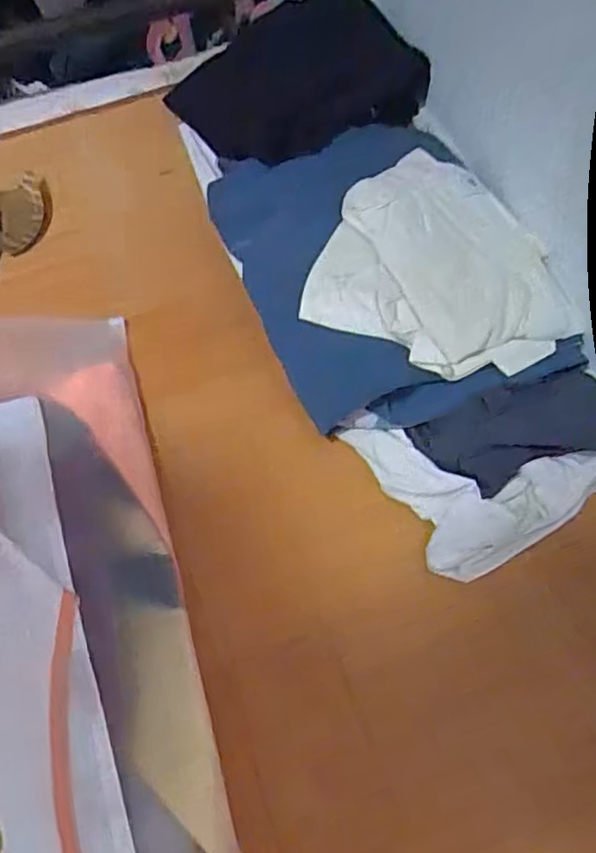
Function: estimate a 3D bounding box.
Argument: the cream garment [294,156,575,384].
[{"bbox_3d":[0.128,-0.131,0.544,0.197,0.029,0.201,24,68,10],"label":"cream garment"}]

